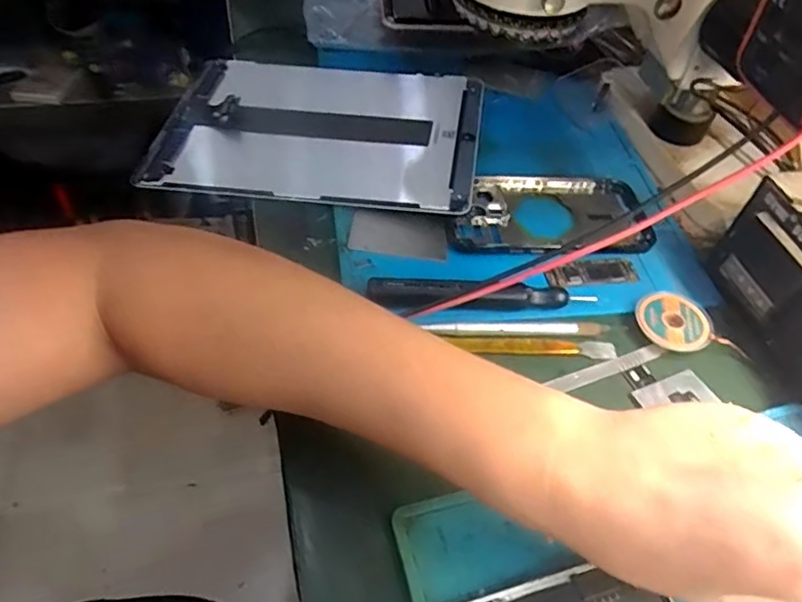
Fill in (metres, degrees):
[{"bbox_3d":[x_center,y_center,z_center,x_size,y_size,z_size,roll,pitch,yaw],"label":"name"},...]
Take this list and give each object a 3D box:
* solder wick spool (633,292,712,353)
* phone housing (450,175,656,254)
[{"bbox_3d":[0.171,0.011,0.368,0.044,0.009,0.045,2,50,-3],"label":"solder wick spool"},{"bbox_3d":[0.105,-0.063,0.420,0.143,0.013,0.080,-5,51,-9],"label":"phone housing"}]

